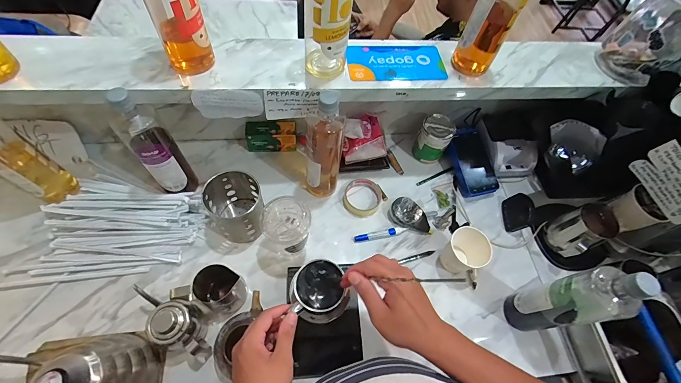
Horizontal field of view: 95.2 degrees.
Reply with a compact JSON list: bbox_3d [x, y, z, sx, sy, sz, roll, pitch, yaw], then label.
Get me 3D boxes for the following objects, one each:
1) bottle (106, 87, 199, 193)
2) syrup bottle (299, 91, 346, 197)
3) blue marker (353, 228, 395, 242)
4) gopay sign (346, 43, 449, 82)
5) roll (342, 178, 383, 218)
[{"bbox_3d":[-0.338,-0.076,0.569,0.069,0.258,0.068,42,65,16],"label":"bottle"},{"bbox_3d":[-0.034,-0.080,0.604,0.077,0.263,0.070,3,61,-5],"label":"syrup bottle"},{"bbox_3d":[0.073,0.093,0.663,0.092,0.016,0.016,-9,62,-11],"label":"blue marker"},{"bbox_3d":[0.101,-0.239,0.571,0.176,0.011,0.106,-5,65,-9],"label":"gopay sign"},{"bbox_3d":[0.049,0.011,0.700,0.083,0.022,0.088,3,61,-5],"label":"roll"}]

